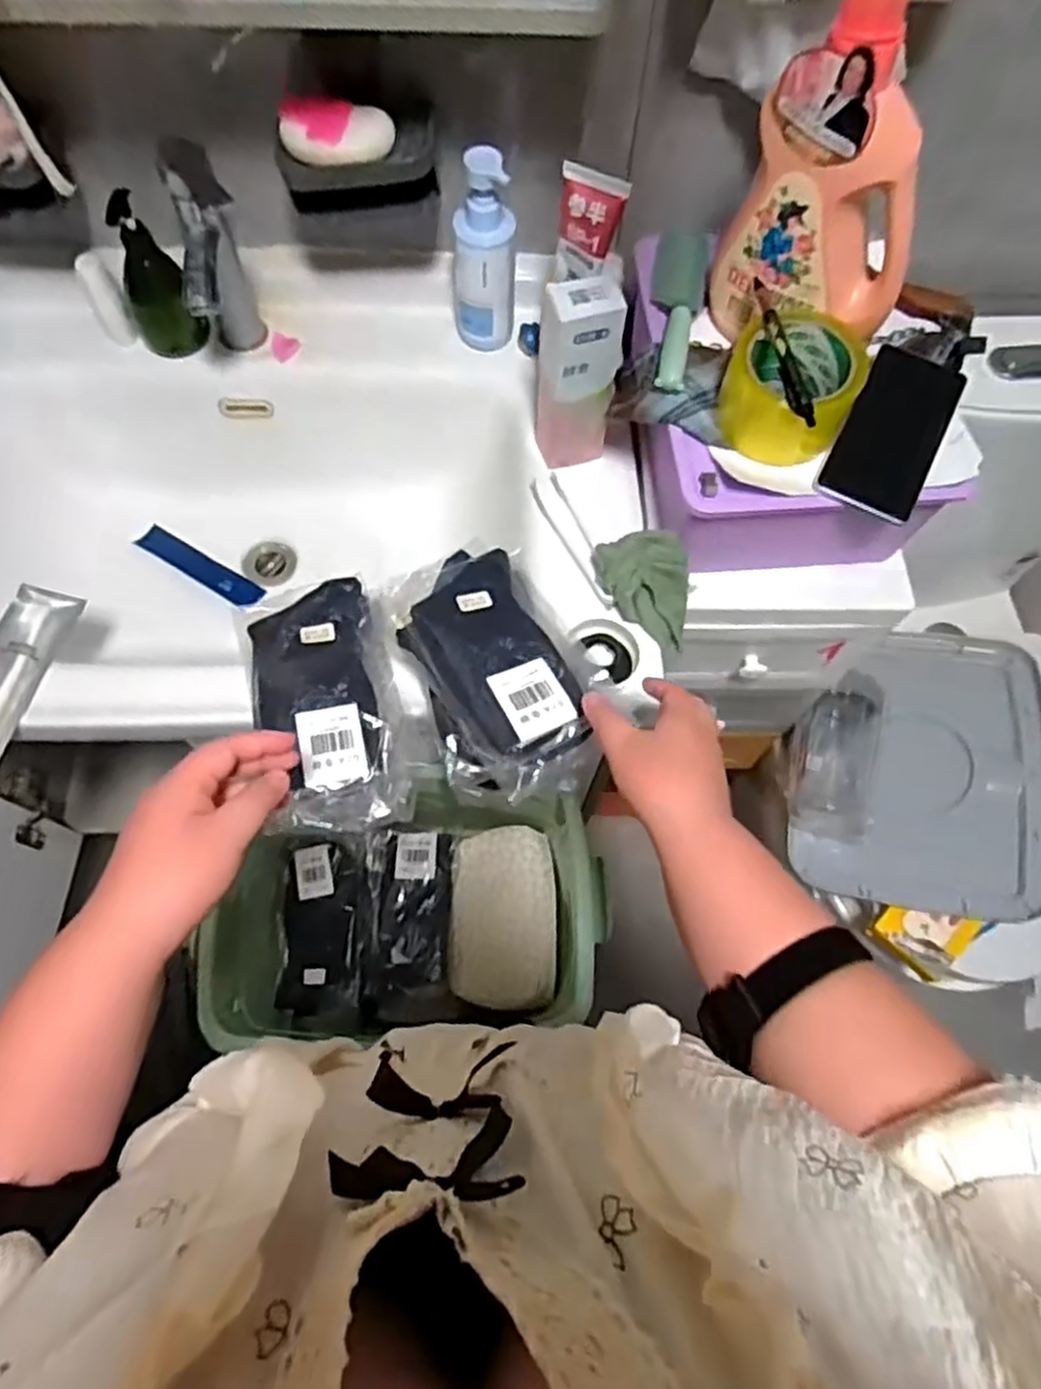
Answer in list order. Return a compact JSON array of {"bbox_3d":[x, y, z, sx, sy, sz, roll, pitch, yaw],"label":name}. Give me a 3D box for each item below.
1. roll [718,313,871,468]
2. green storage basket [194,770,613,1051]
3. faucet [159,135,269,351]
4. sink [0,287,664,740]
[{"bbox_3d":[0.208,-0.239,0.588,0.099,0.060,0.103,28,68,9],"label":"roll"},{"bbox_3d":[-0.109,0.213,0.794,0.373,0.170,0.216,-3,66,-5],"label":"green storage basket"},{"bbox_3d":[-0.273,-0.377,0.690,0.057,0.182,0.125,-9,67,-7],"label":"faucet"},{"bbox_3d":[-0.263,-0.167,0.766,0.731,0.180,0.489,2,66,-2],"label":"sink"}]

